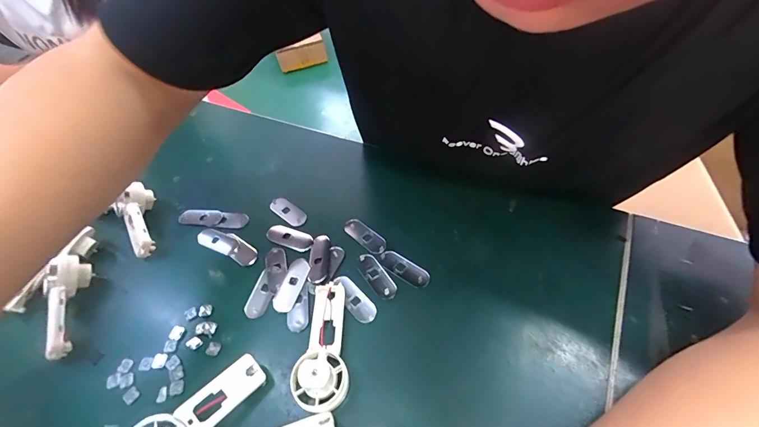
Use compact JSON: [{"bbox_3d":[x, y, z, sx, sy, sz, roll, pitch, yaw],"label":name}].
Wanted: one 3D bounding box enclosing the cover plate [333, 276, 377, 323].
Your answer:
[{"bbox_3d":[-0.022,0.073,0.301,0.019,0.004,0.049,-37,57,-20],"label":"cover plate"}]

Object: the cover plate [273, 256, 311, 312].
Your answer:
[{"bbox_3d":[-0.080,0.063,0.314,0.020,0.004,0.052,12,55,16],"label":"cover plate"}]

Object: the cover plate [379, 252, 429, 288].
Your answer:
[{"bbox_3d":[0.022,0.049,0.314,0.050,0.004,0.019,29,61,26],"label":"cover plate"}]

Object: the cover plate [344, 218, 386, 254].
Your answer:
[{"bbox_3d":[-0.014,0.021,0.341,0.050,0.004,0.020,34,63,28],"label":"cover plate"}]

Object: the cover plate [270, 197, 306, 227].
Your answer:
[{"bbox_3d":[-0.098,-0.002,0.373,0.049,0.005,0.019,33,66,22],"label":"cover plate"}]

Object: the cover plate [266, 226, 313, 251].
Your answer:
[{"bbox_3d":[-0.090,0.024,0.348,0.050,0.004,0.020,15,55,18],"label":"cover plate"}]

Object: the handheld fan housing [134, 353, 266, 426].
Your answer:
[{"bbox_3d":[-0.127,0.139,0.241,0.037,0.018,0.094,47,55,8],"label":"handheld fan housing"}]

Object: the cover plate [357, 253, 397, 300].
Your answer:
[{"bbox_3d":[-0.003,0.056,0.313,0.019,0.004,0.051,-32,55,-17],"label":"cover plate"}]

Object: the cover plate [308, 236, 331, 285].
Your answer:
[{"bbox_3d":[-0.057,0.041,0.329,0.019,0.004,0.053,-3,52,4],"label":"cover plate"}]

